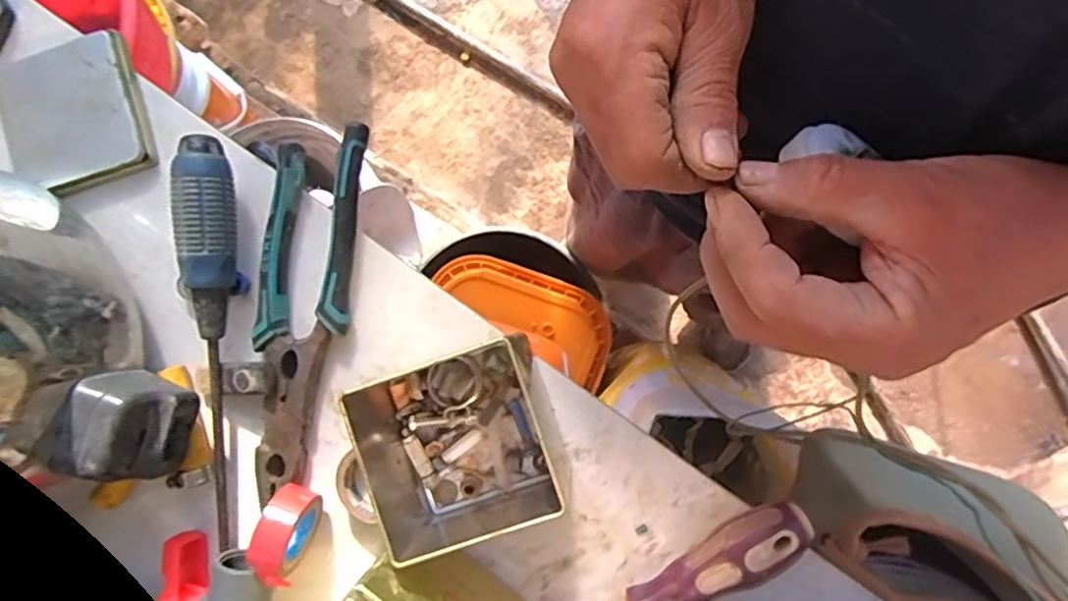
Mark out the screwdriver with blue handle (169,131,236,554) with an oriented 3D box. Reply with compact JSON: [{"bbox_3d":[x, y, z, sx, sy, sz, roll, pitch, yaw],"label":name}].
[{"bbox_3d":[-0.184,0.025,0.360,0.034,0.027,0.232,1,98,1],"label":"screwdriver with blue handle"}]

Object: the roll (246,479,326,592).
[{"bbox_3d":[-0.135,0.130,0.352,0.024,0.048,0.051,21,87,5],"label":"roll"}]

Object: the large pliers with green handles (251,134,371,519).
[{"bbox_3d":[-0.134,0.006,0.361,0.050,0.013,0.208,10,91,3],"label":"large pliers with green handles"}]

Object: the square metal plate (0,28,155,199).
[{"bbox_3d":[-0.277,-0.109,0.374,0.085,0.010,0.084,-17,90,6],"label":"square metal plate"}]

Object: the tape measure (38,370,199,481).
[{"bbox_3d":[-0.211,0.064,0.325,0.045,0.048,0.051,11,86,4],"label":"tape measure"}]

